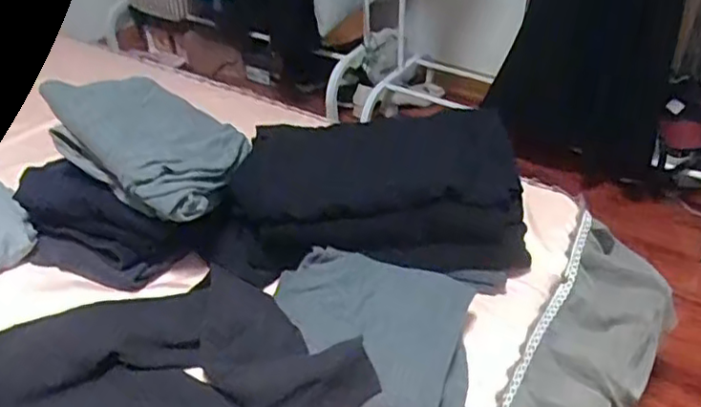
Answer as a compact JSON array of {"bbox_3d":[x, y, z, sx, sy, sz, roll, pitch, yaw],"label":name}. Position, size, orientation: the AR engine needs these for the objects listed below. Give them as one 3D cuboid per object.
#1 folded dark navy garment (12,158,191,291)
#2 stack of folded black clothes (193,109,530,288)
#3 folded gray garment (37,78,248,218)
[{"bbox_3d":[-0.325,0.031,0.826,0.219,0.132,0.066,13,41,18],"label":"folded dark navy garment"},{"bbox_3d":[0.018,-0.017,0.842,0.406,0.136,0.192,-5,39,-4],"label":"stack of folded black clothes"},{"bbox_3d":[-0.245,-0.093,0.829,0.220,0.110,0.183,23,45,28],"label":"folded gray garment"}]

